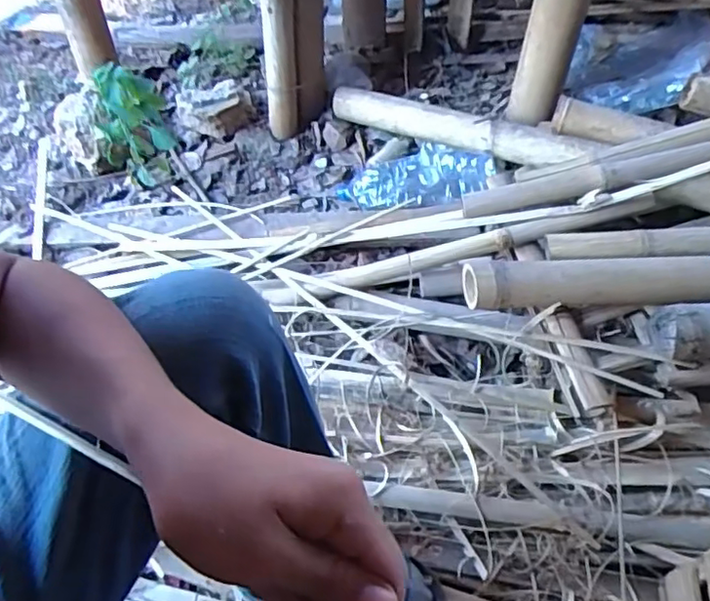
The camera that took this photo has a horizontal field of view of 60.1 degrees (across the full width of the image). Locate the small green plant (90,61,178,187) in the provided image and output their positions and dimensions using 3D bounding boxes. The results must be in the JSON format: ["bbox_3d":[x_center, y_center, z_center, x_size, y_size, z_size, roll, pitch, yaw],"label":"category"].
[{"bbox_3d":[-0.430,-0.340,1.187,0.130,0.261,0.084,-18,56,-13],"label":"small green plant"}]

